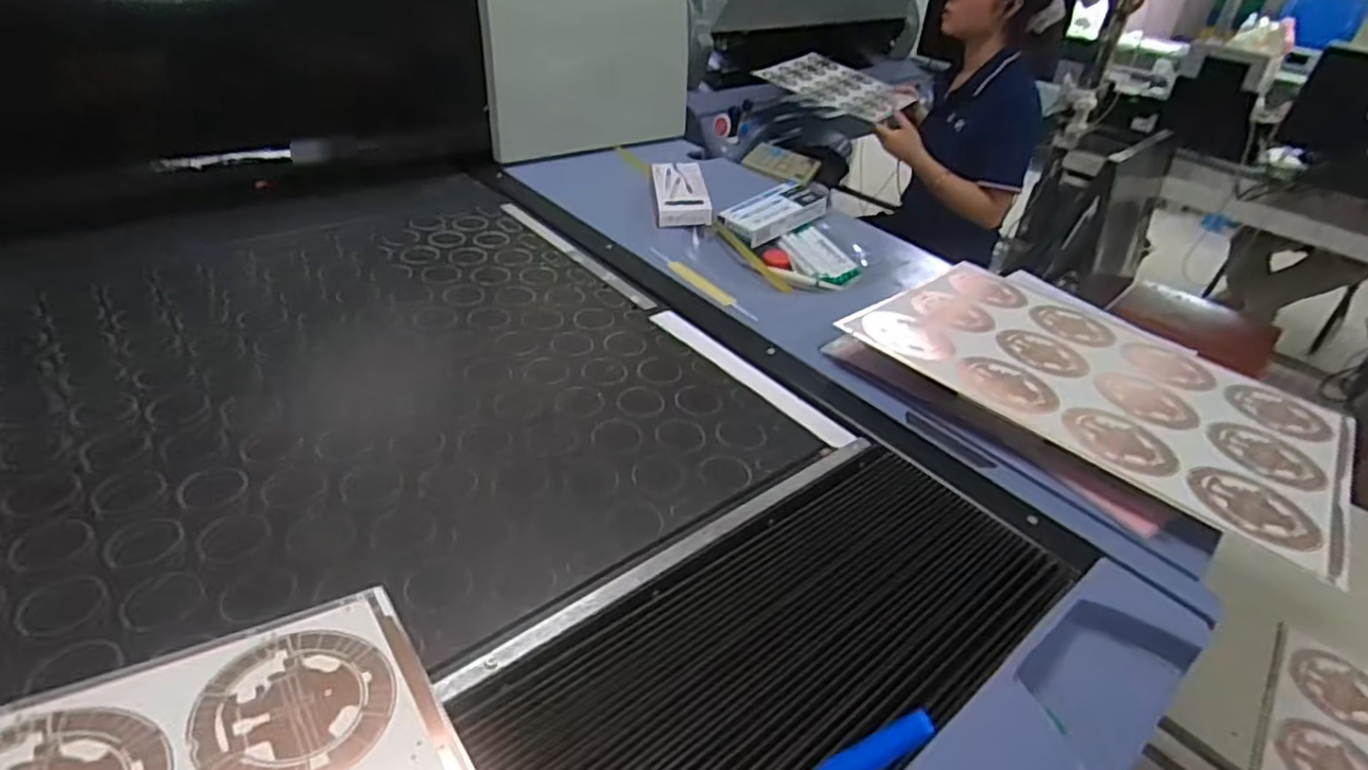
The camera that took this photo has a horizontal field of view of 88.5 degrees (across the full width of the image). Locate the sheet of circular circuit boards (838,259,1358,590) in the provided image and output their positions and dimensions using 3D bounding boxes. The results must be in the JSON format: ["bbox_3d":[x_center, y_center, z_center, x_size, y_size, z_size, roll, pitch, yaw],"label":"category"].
[{"bbox_3d":[0.400,-0.011,0.684,0.405,0.012,0.312,33,41,31],"label":"sheet of circular circuit boards"}]

